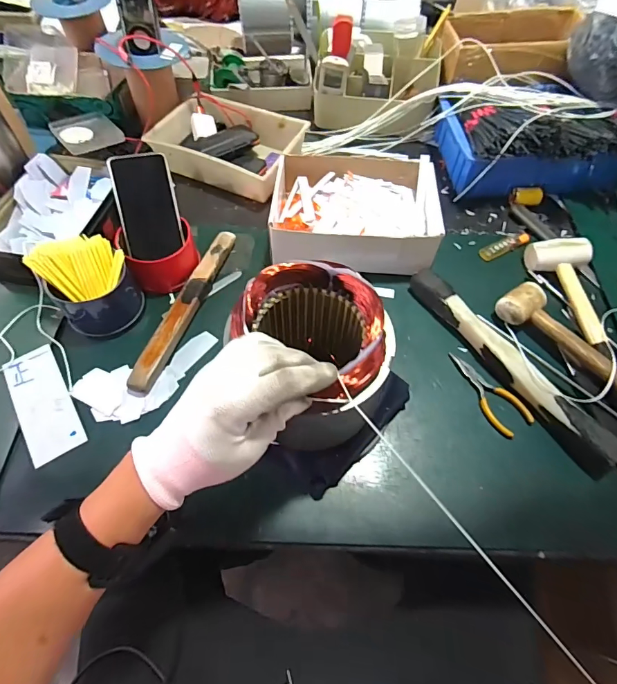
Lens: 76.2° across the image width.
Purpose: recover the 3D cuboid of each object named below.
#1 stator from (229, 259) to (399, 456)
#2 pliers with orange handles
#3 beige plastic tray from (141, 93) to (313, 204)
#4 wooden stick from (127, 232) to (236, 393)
[{"bbox_3d":[0.009,0.016,0.398,0.135,0.148,0.115,42,68,18],"label":"stator"},{"bbox_3d":[0.224,0.059,0.492,0.047,0.011,0.116,-24,65,-14],"label":"pliers with orange handles"},{"bbox_3d":[-0.143,-0.350,0.697,0.249,0.055,0.168,21,63,9],"label":"beige plastic tray"},{"bbox_3d":[-0.165,-0.057,0.536,0.030,0.021,0.272,16,62,6],"label":"wooden stick"}]

